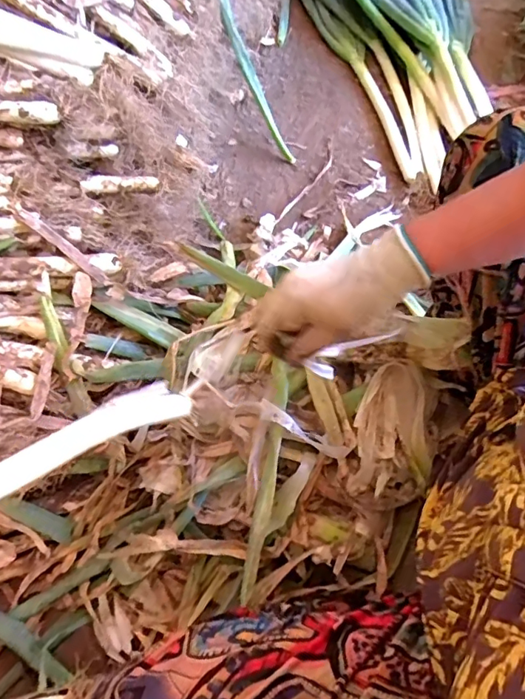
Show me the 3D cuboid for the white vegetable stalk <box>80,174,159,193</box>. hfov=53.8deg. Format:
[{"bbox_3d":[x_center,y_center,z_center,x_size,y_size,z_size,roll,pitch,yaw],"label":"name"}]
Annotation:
[{"bbox_3d":[-0.185,-0.217,0.675,0.097,0.015,0.019,-3,63,-1],"label":"white vegetable stalk"}]

